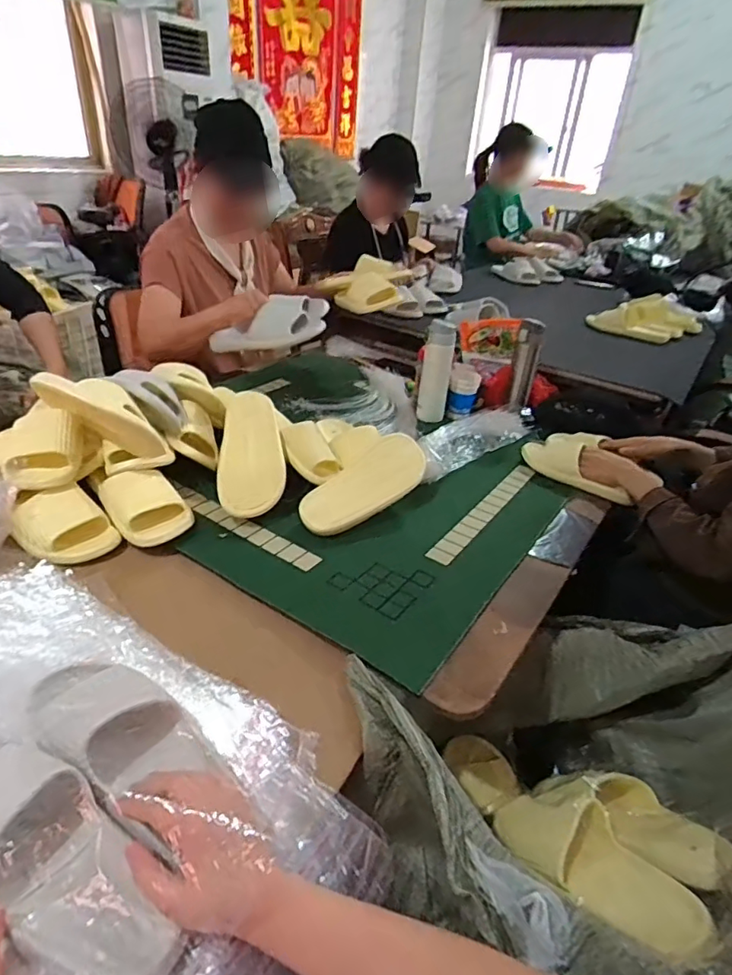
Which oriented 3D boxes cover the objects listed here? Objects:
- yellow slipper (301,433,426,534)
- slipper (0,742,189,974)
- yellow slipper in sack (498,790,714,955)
[{"bbox_3d":[0.001,-0.004,0.932,0.126,0.074,0.242,25,37,27],"label":"yellow slipper"},{"bbox_3d":[-0.249,0.277,0.419,0.257,0.061,0.091,30,39,17],"label":"slipper"},{"bbox_3d":[0.254,0.410,0.622,0.108,0.067,0.255,-20,15,-34],"label":"yellow slipper in sack"}]

